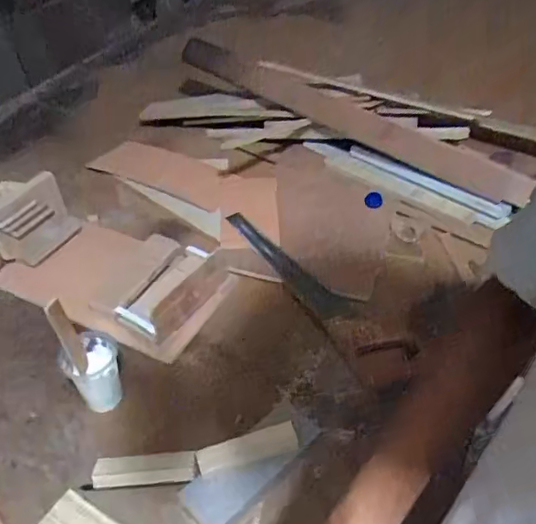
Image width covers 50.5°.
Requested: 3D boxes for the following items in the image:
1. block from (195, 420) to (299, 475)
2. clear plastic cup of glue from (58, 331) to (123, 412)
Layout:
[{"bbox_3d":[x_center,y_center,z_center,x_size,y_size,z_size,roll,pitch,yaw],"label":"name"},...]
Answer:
[{"bbox_3d":[-0.023,0.211,0.646,0.113,0.008,0.032,-14,53,-8],"label":"block"},{"bbox_3d":[-0.219,0.145,0.721,0.067,0.095,0.064,-2,39,1],"label":"clear plastic cup of glue"}]

